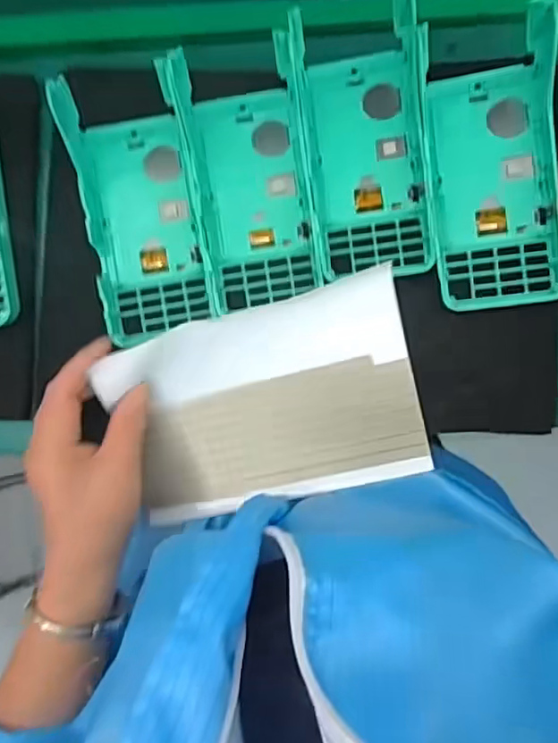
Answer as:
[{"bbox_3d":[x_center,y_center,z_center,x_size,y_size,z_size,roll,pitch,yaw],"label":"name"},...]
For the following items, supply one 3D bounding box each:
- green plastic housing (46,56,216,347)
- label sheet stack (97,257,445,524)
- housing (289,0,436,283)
[{"bbox_3d":[-0.091,-0.104,0.372,0.074,0.053,0.158,-10,85,-1],"label":"green plastic housing"},{"bbox_3d":[-0.006,0.023,0.377,0.190,0.033,0.134,-13,105,2],"label":"label sheet stack"},{"bbox_3d":[0.056,-0.145,0.366,0.077,0.056,0.166,-5,85,-1],"label":"housing"}]

